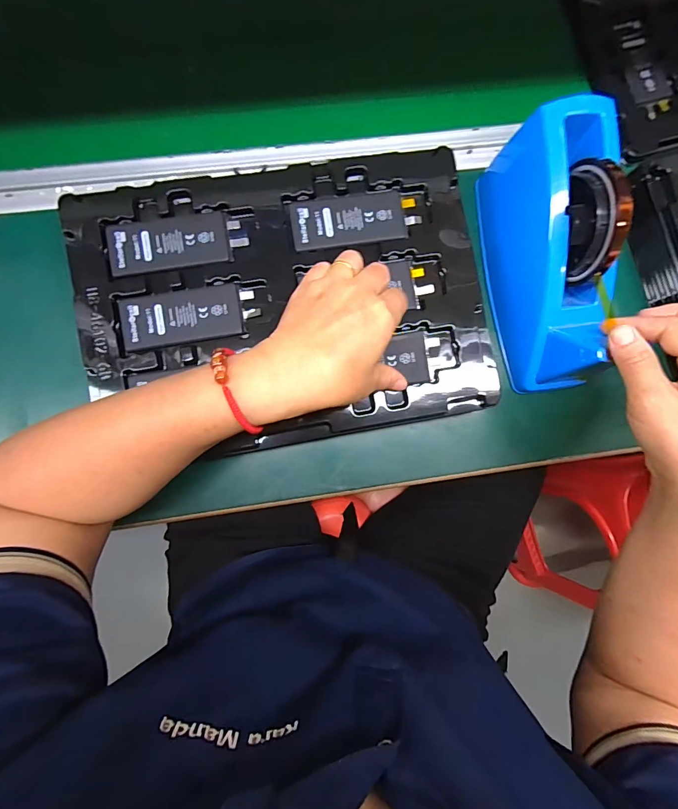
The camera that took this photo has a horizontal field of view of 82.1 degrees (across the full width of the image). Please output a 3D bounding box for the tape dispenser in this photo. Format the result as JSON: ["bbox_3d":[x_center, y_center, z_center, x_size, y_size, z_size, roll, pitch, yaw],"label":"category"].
[{"bbox_3d":[0.180,-0.122,0.323,0.066,0.109,0.210,-8,85,-4],"label":"tape dispenser"}]

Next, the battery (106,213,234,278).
[{"bbox_3d":[-0.139,-0.132,0.322,0.096,0.004,0.043,-10,85,-4],"label":"battery"}]

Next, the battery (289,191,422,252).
[{"bbox_3d":[0.014,-0.158,0.332,0.107,0.004,0.043,-10,85,-4],"label":"battery"}]

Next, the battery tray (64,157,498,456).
[{"bbox_3d":[-0.045,-0.084,0.326,0.325,0.018,0.227,-10,85,-4],"label":"battery tray"}]

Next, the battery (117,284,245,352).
[{"bbox_3d":[-0.129,-0.072,0.320,0.096,0.004,0.043,-10,85,-4],"label":"battery"}]

